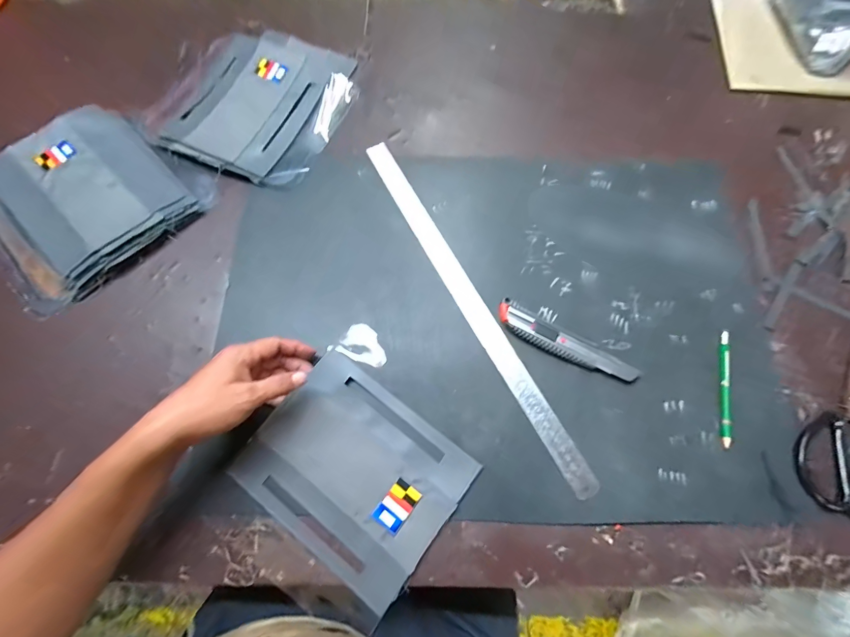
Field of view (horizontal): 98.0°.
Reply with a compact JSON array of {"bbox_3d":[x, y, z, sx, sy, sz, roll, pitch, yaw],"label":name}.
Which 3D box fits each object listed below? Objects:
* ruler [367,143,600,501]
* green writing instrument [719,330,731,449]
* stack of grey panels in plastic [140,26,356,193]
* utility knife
[{"bbox_3d":[0.051,-0.036,0.466,0.032,0.009,0.523,-26,73,-8],"label":"ruler"},{"bbox_3d":[0.348,0.079,0.427,0.011,0.006,0.136,14,72,5],"label":"green writing instrument"},{"bbox_3d":[-0.254,-0.331,0.556,0.253,0.030,0.264,22,73,8],"label":"stack of grey panels in plastic"},{"bbox_3d":[0.167,0.029,0.440,0.172,0.018,0.036,28,74,9],"label":"utility knife"}]

